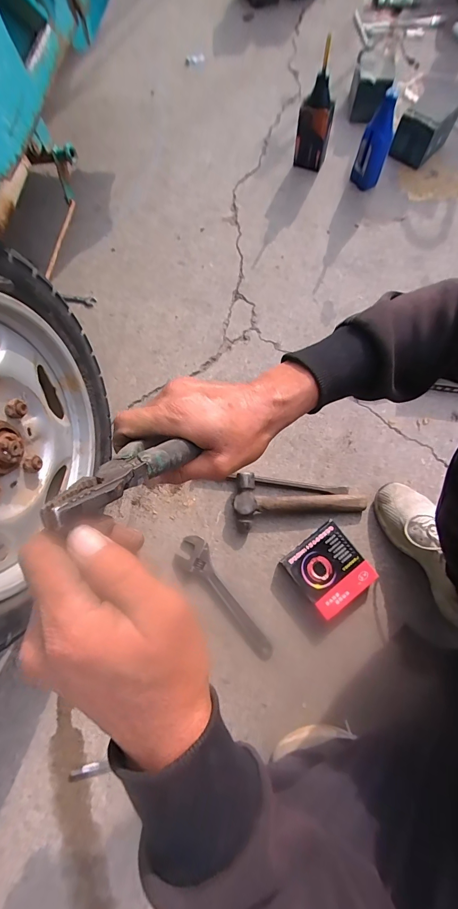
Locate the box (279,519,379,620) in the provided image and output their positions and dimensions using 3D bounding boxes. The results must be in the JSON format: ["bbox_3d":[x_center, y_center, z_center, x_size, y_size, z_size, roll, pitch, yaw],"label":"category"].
[{"bbox_3d":[0.179,0.207,0.638,0.123,0.034,0.127,-36,75,-10],"label":"box"}]

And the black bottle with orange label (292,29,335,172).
[{"bbox_3d":[0.228,-0.880,0.904,0.084,0.224,0.090,12,72,5],"label":"black bottle with orange label"}]

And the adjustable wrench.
[{"bbox_3d":[-0.004,0.252,0.634,0.062,0.013,0.245,-43,76,-12],"label":"adjustable wrench"}]

